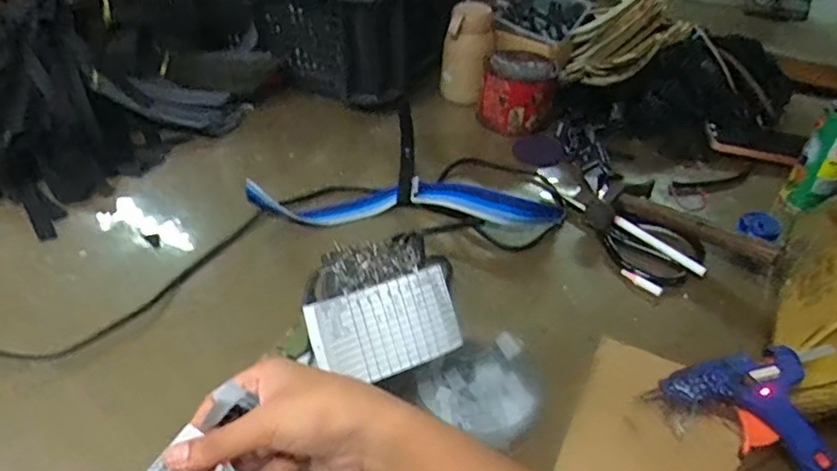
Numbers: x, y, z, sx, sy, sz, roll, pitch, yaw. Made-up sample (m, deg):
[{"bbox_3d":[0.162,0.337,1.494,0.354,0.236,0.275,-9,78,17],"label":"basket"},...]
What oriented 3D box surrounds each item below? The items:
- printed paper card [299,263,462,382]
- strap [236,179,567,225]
[{"bbox_3d":[-0.020,0.063,0.393,0.104,0.060,0.007,-16,-1,-25],"label":"printed paper card"},{"bbox_3d":[-0.012,-0.038,0.635,0.336,0.045,0.076,2,39,-2],"label":"strap"}]

